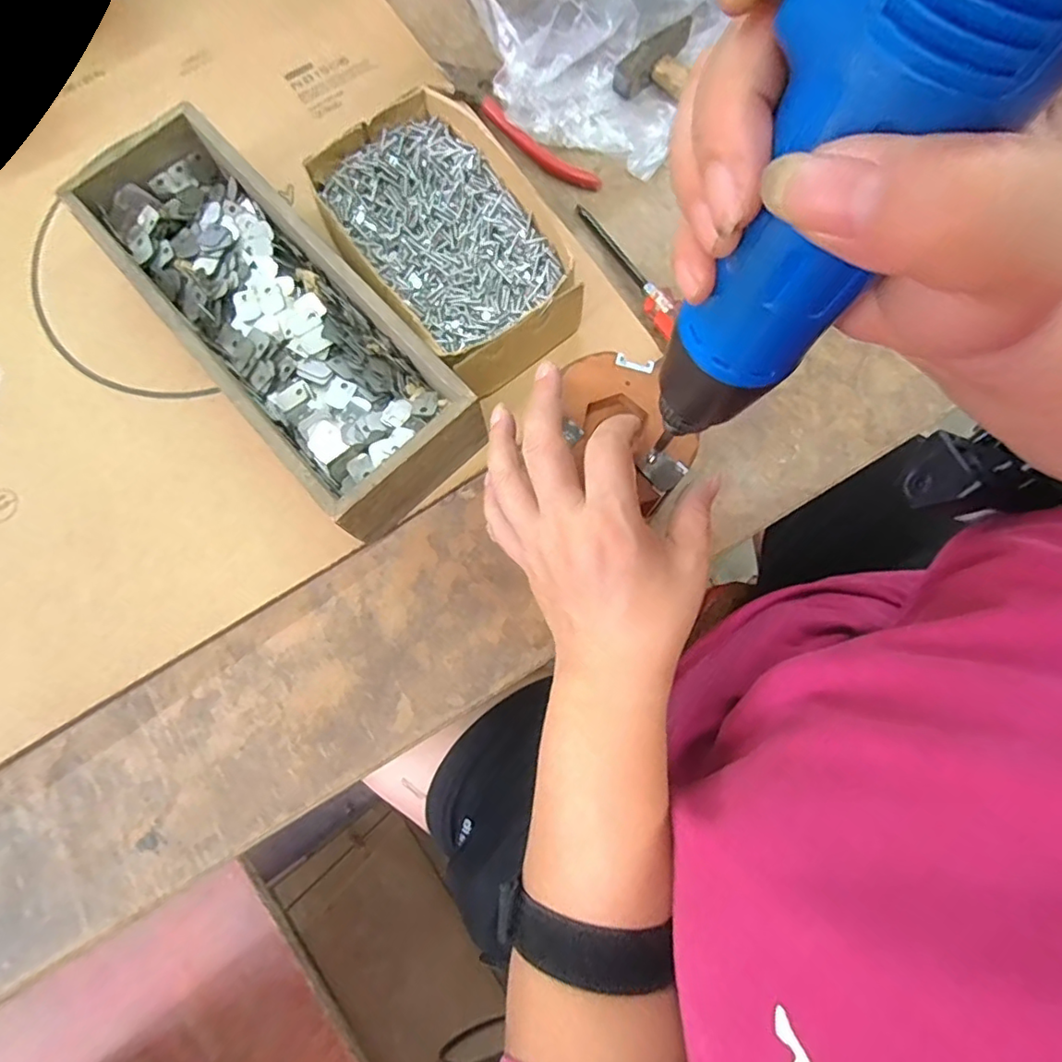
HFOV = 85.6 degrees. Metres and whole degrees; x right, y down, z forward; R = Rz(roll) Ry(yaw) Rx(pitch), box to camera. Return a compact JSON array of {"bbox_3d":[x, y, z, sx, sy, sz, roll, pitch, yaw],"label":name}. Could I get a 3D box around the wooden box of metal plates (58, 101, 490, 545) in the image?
[{"bbox_3d":[-0.156,-0.129,0.352,0.099,0.060,0.280,-42,78,-8],"label":"wooden box of metal plates"}]

